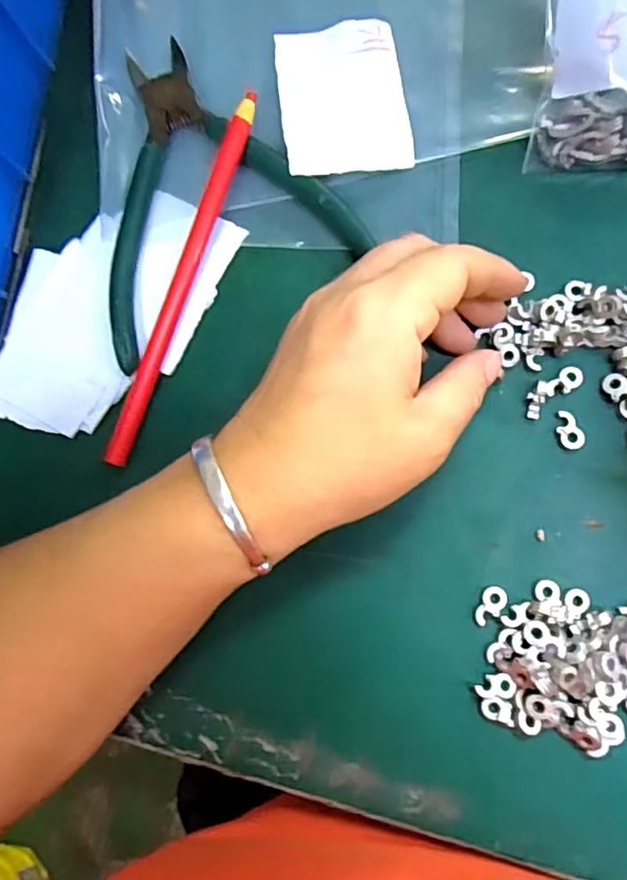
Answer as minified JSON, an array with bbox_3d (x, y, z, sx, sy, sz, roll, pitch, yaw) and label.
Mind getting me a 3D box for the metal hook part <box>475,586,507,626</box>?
[{"bbox_3d":[0.068,0.064,0.221,0.009,0.004,0.016,25,86,7],"label":"metal hook part"}]

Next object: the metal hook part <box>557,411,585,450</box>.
[{"bbox_3d":[0.101,-0.004,0.228,0.009,0.004,0.016,-20,82,2],"label":"metal hook part"}]

